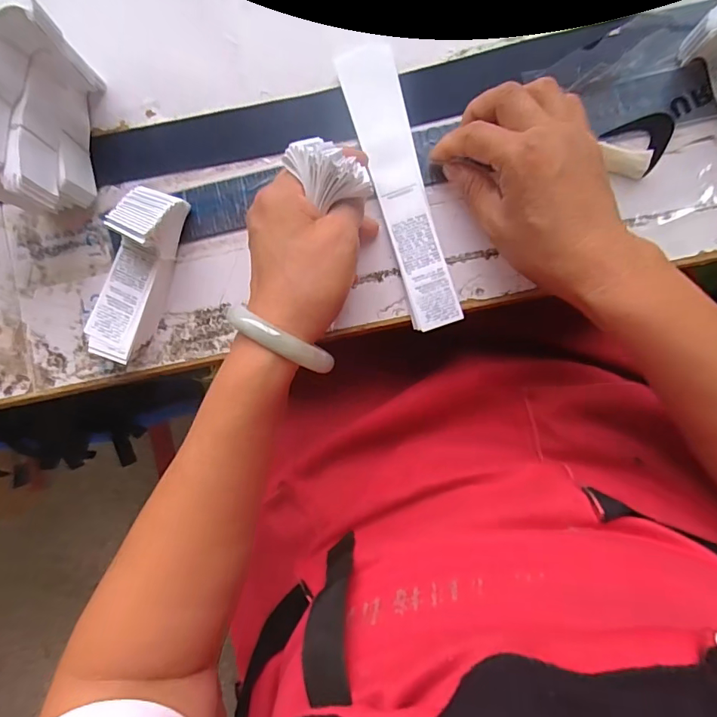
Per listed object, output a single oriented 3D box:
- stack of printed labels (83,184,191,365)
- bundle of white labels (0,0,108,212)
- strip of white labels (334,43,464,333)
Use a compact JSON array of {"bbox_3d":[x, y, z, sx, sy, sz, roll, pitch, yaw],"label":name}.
[{"bbox_3d":[-0.159,-0.058,0.335,0.037,0.052,0.122,25,93,5],"label":"stack of printed labels"},{"bbox_3d":[-0.229,-0.165,0.313,0.075,0.106,0.120,16,92,5],"label":"bundle of white labels"},{"bbox_3d":[0.031,-0.121,0.335,0.039,0.007,0.200,-17,89,1],"label":"strip of white labels"}]

